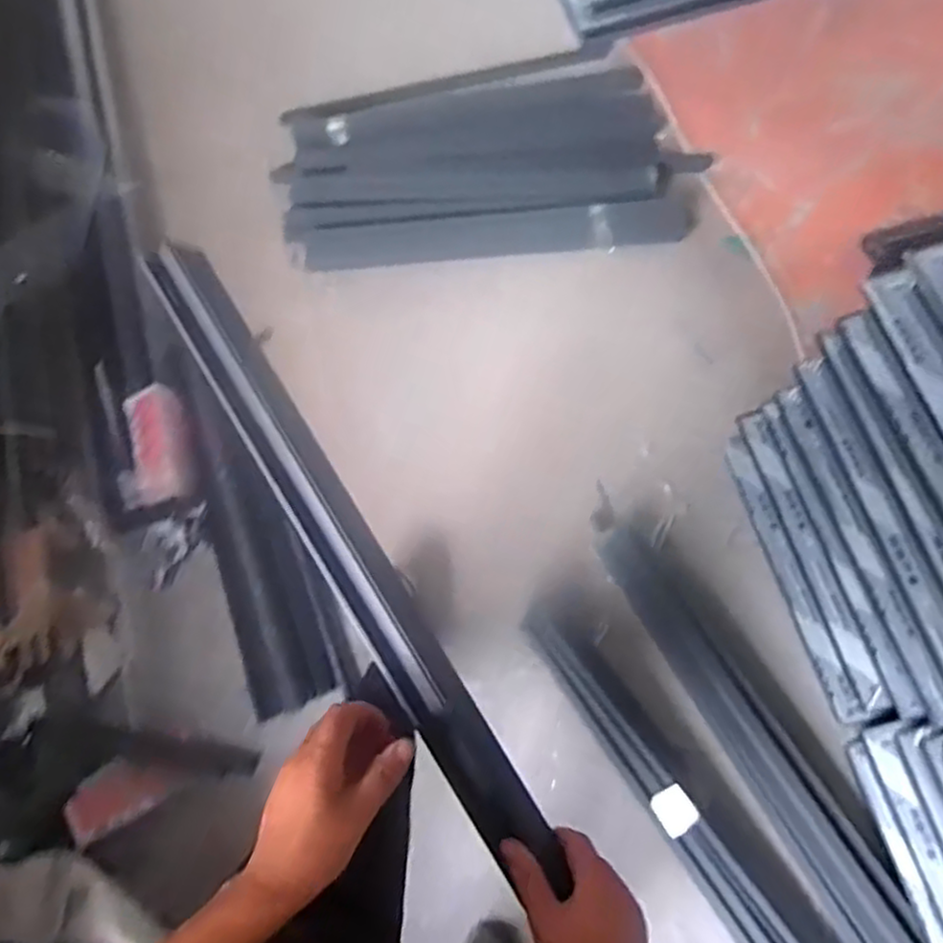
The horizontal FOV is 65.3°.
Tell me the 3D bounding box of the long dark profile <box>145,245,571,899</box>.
[{"bbox_3d":[-0.096,0.062,0.570,0.047,0.040,0.542,-31,85,-8],"label":"long dark profile"}]

